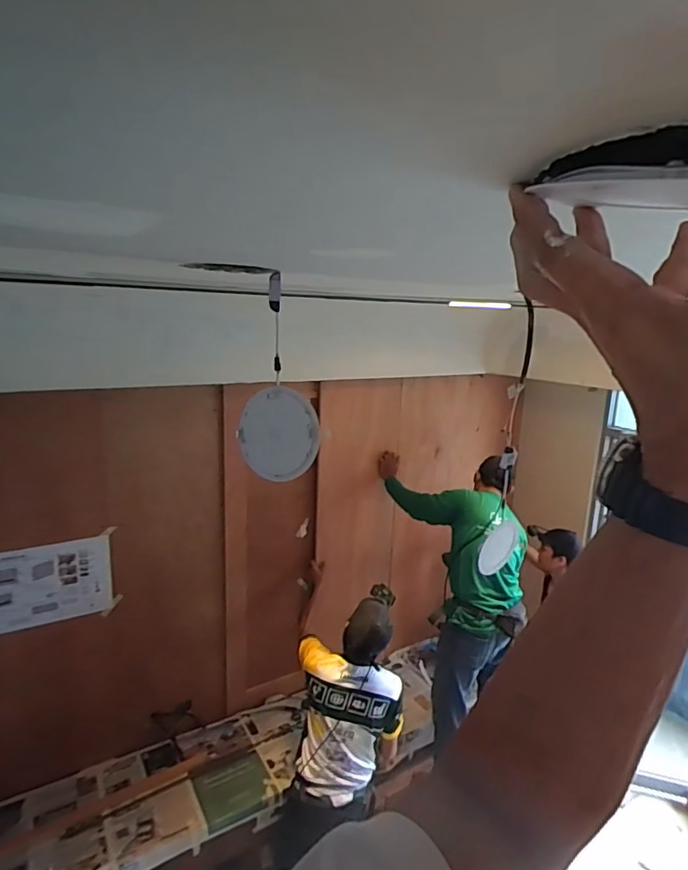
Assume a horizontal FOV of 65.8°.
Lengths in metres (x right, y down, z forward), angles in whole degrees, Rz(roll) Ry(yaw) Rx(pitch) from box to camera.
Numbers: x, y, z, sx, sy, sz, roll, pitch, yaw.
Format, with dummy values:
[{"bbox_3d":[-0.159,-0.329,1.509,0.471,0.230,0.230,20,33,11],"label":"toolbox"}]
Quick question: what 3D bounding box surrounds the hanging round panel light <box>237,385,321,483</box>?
[{"bbox_3d":[-0.111,0.000,0.903,0.141,0.153,0.027,15,11,15],"label":"hanging round panel light"}]

